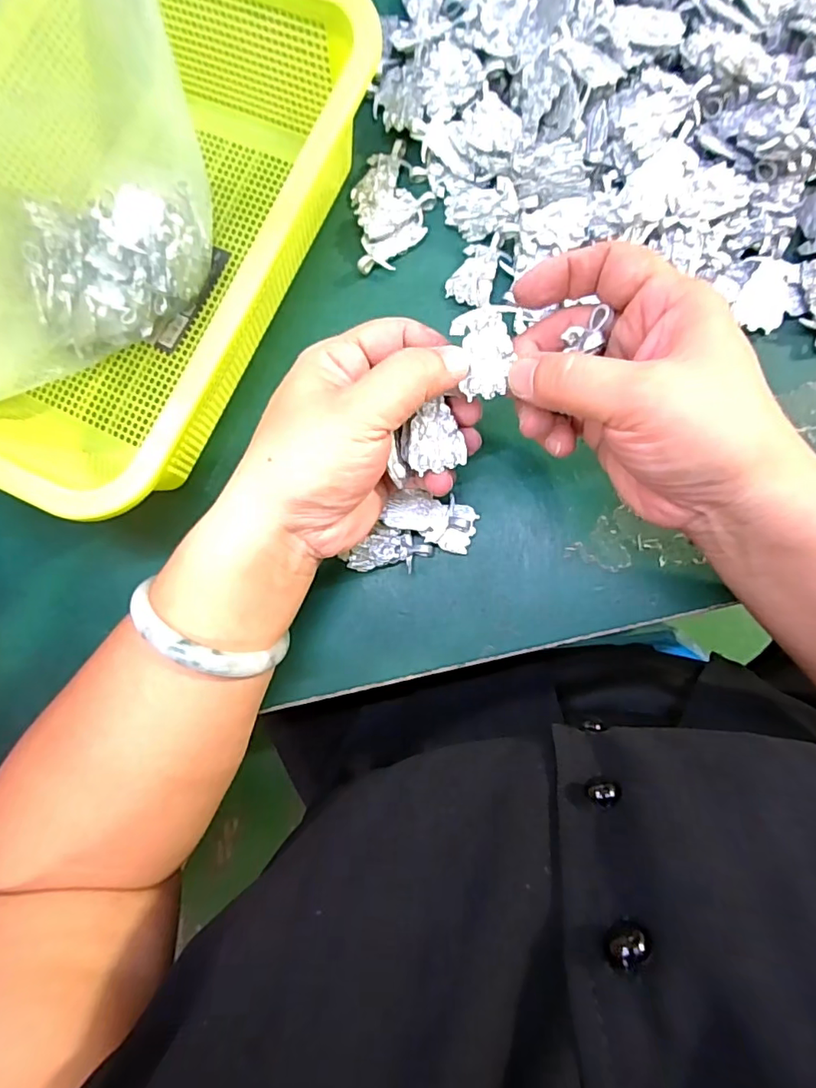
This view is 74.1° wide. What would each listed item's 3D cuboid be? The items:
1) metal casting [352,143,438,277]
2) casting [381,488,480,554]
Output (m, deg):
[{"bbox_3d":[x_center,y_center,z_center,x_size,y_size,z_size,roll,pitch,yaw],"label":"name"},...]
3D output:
[{"bbox_3d":[-0.009,-0.187,0.300,0.043,0.008,0.070,-7,82,6],"label":"metal casting"},{"bbox_3d":[0.012,-0.013,0.272,0.043,0.013,0.024,20,86,9],"label":"casting"}]

